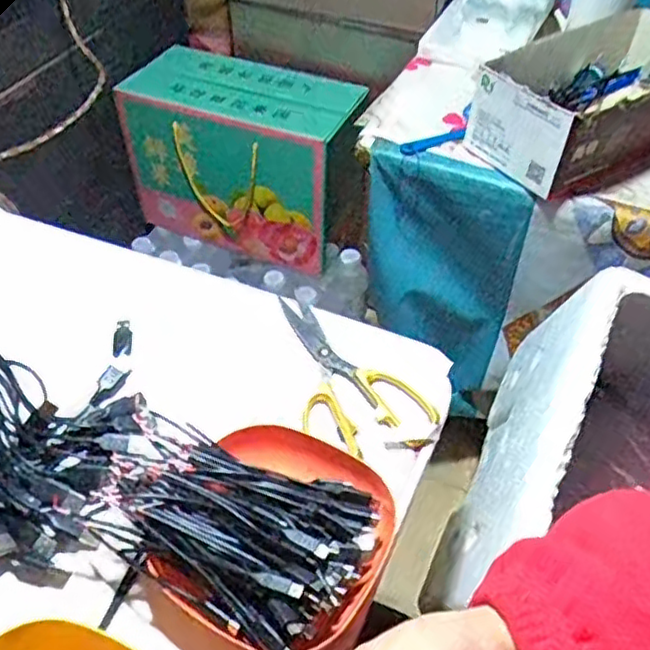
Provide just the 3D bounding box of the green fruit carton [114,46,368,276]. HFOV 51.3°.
[{"bbox_3d":[-0.124,-0.254,1.035,0.325,0.233,0.152,19,50,15],"label":"green fruit carton"}]

